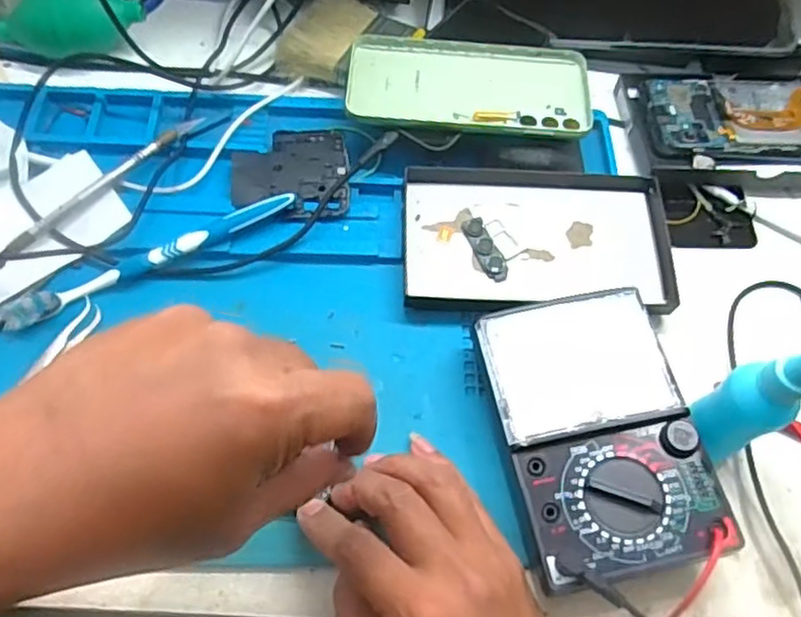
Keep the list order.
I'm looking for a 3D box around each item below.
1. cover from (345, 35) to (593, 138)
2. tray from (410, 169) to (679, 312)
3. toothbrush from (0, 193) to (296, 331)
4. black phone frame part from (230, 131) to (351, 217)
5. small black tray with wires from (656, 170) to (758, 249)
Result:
[{"bbox_3d":[0.048,-0.155,0.465,0.165,0.005,0.079,6,65,0],"label":"cover"},{"bbox_3d":[0.089,-0.047,0.438,0.170,0.013,0.104,-1,65,-4],"label":"tray"},{"bbox_3d":[-0.150,-0.030,0.409,0.182,0.014,0.016,-25,67,-16],"label":"toothbrush"},{"bbox_3d":[-0.074,-0.091,0.449,0.076,0.007,0.069,-3,63,-5],"label":"black phone frame part"},{"bbox_3d":[0.217,-0.069,0.473,0.068,0.011,0.056,-1,75,-8],"label":"small black tray with wires"}]

